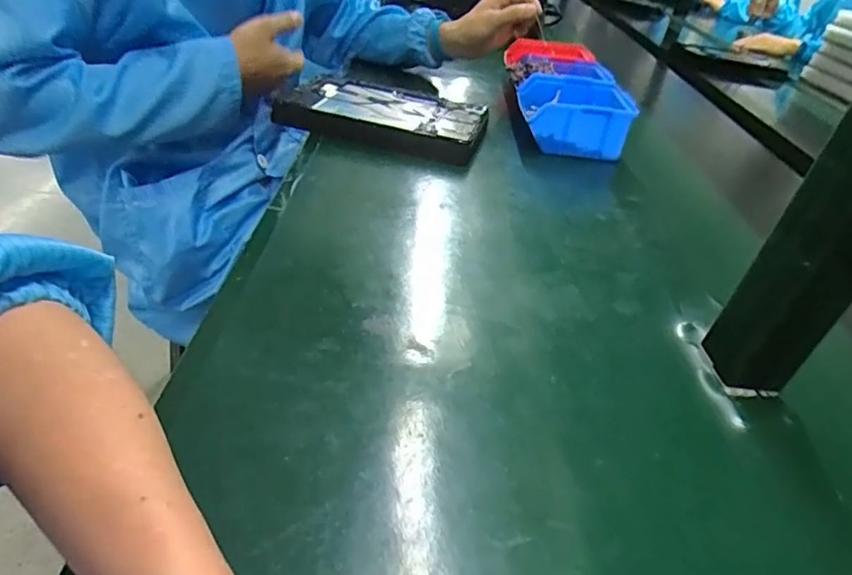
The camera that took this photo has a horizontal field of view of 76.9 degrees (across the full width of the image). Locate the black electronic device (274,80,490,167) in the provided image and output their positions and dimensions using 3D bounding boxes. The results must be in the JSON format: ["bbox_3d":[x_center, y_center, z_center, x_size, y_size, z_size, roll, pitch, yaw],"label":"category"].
[{"bbox_3d":[-0.058,-0.217,0.697,0.271,0.044,0.150,15,36,8],"label":"black electronic device"}]

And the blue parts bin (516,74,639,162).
[{"bbox_3d":[0.197,-0.228,0.716,0.135,0.066,0.134,6,36,-4],"label":"blue parts bin"}]

